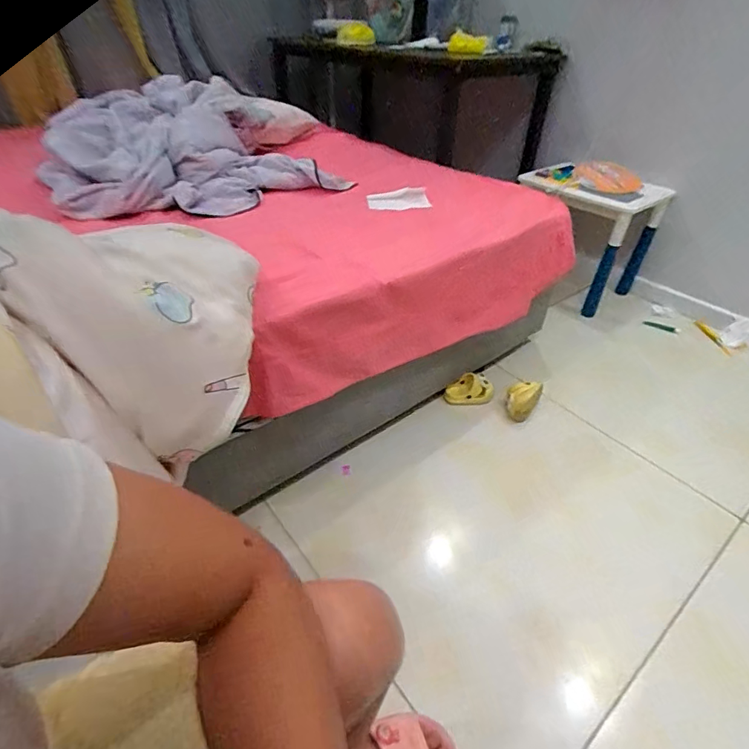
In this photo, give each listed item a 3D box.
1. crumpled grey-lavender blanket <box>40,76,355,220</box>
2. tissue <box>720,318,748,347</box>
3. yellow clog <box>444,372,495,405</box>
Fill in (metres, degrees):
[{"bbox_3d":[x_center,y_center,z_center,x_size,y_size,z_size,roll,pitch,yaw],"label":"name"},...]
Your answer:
[{"bbox_3d":[-0.505,-0.662,1.290,0.856,0.260,0.622,-24,45,-28],"label":"crumpled grey-lavender blanket"},{"bbox_3d":[1.243,-0.142,1.505,0.126,0.056,0.111,-16,42,-21],"label":"tissue"},{"bbox_3d":[0.259,0.039,1.257,0.135,0.077,0.069,-7,40,-11],"label":"yellow clog"}]

